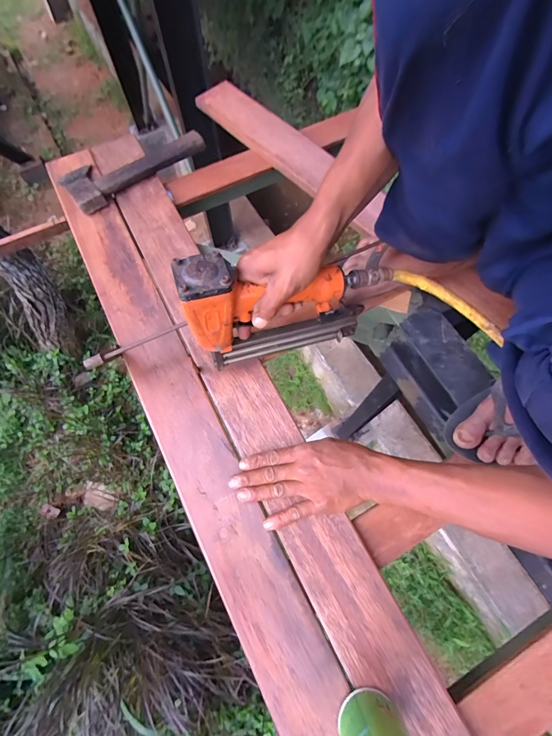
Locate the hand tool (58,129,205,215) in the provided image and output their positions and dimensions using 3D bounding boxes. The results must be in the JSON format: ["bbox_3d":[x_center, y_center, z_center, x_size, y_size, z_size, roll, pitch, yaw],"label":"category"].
[{"bbox_3d":[-0.273,-0.392,0.644,0.259,0.029,0.110,-39,73,-14],"label":"hand tool"}]

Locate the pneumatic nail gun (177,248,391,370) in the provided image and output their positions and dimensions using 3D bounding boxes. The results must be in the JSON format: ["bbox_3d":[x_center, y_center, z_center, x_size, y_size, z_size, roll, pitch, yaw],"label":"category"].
[{"bbox_3d":[0.018,-0.086,0.429,0.243,0.158,0.067,-15,69,-6],"label":"pneumatic nail gun"}]

